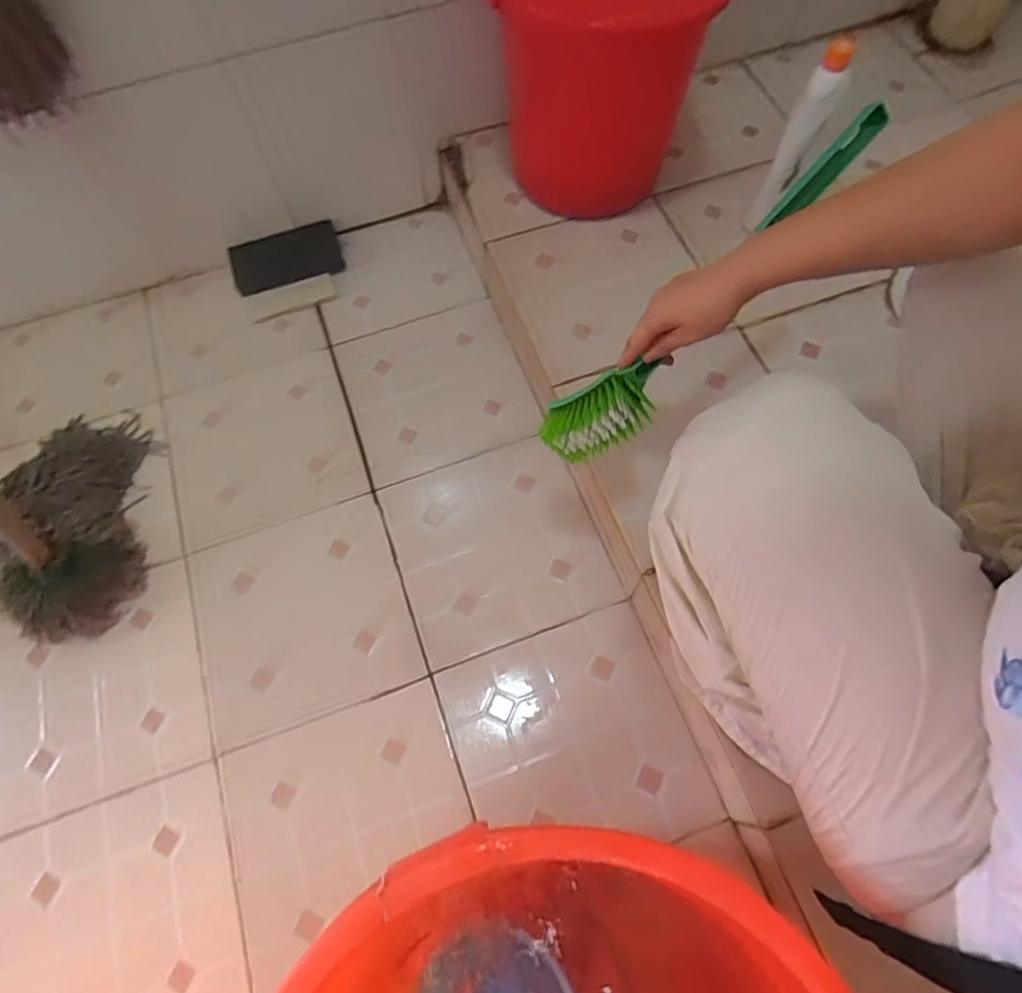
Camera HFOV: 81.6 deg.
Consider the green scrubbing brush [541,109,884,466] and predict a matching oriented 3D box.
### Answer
[{"bbox_3d":[0.197,-0.198,0.595,0.434,0.056,0.092,-46,72,12],"label":"green scrubbing brush"}]

